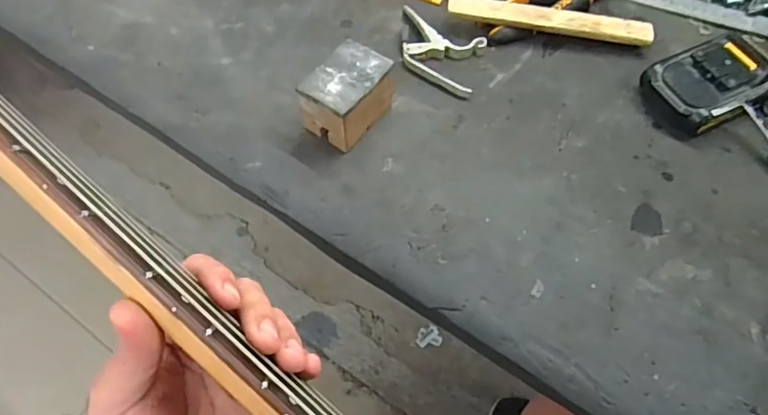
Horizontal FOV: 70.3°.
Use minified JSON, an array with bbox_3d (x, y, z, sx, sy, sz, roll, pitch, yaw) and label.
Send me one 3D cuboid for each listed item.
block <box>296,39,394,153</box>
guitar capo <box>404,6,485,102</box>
[{"bbox_3d":[-0.032,-0.097,0.477,0.051,0.056,0.072,33,65,16],"label":"block"},{"bbox_3d":[0.051,-0.154,0.533,0.102,0.009,0.071,26,63,13],"label":"guitar capo"}]

